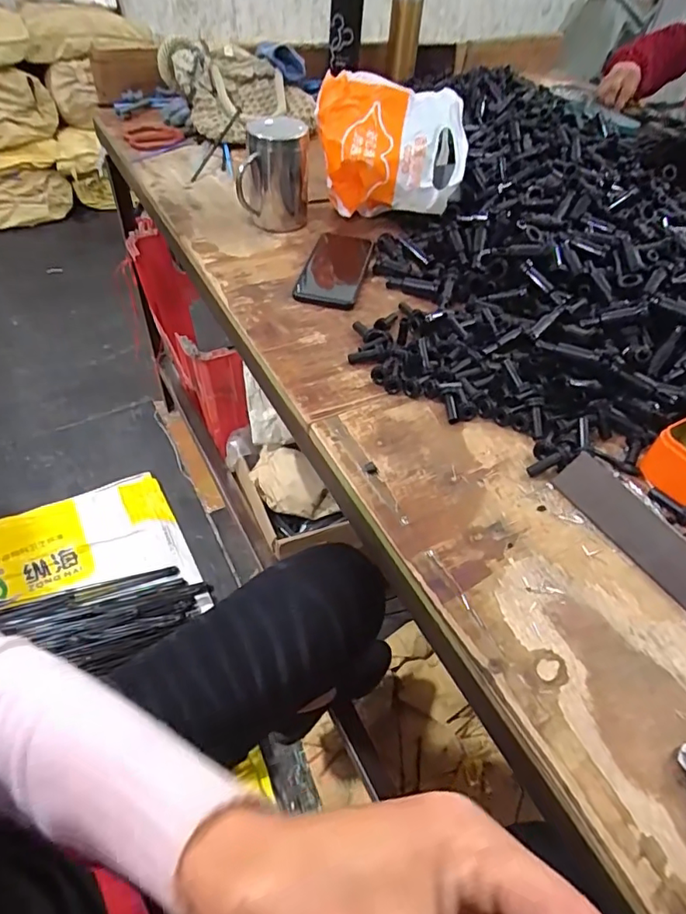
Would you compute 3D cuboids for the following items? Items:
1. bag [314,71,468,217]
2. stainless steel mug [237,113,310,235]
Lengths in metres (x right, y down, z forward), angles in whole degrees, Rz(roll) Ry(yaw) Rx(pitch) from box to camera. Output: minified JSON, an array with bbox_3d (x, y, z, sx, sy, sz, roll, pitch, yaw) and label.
[{"bbox_3d":[0.063,-0.411,0.725,0.194,0.135,0.115,7,49,2],"label":"bag"},{"bbox_3d":[-0.090,-0.377,0.711,0.086,0.124,0.092,3,49,-2],"label":"stainless steel mug"}]

